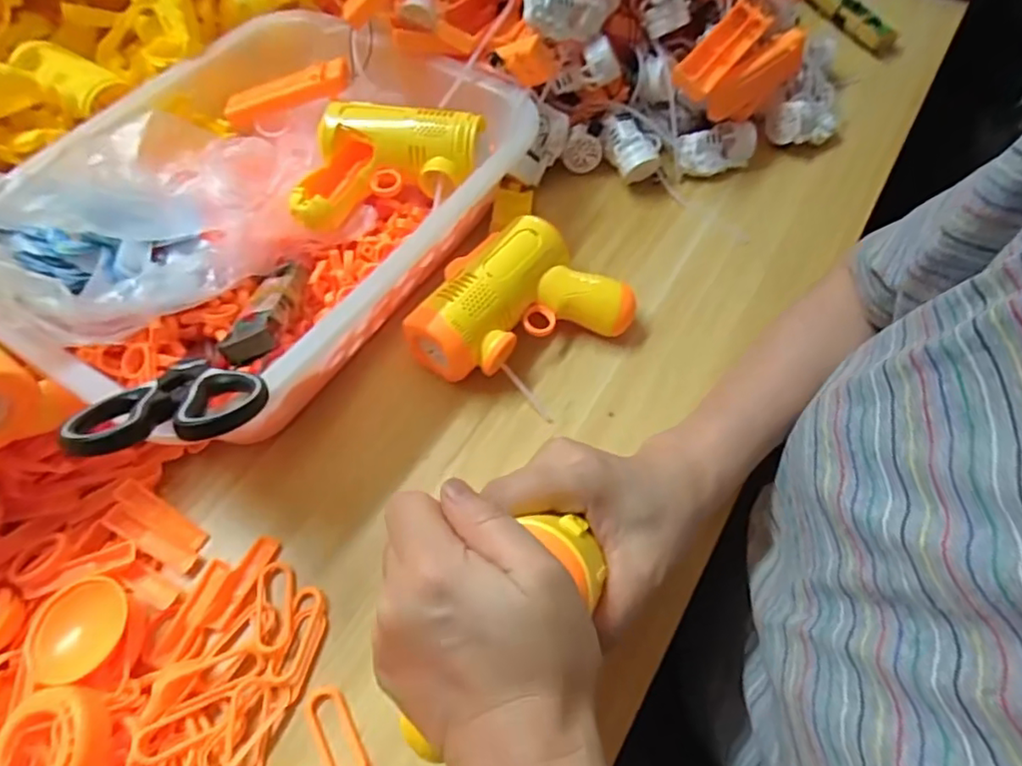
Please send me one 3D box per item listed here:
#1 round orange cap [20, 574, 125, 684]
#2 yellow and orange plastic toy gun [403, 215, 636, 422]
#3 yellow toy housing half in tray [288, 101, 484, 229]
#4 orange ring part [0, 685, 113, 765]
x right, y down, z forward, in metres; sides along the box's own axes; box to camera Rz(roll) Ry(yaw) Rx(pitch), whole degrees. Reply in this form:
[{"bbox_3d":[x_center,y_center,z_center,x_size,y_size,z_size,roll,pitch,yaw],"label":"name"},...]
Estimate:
[{"bbox_3d":[-0.237,0.133,0.335,0.053,0.017,0.053,0,59,1],"label":"round orange cap"},{"bbox_3d":[0.009,-0.048,0.446,0.117,0.057,0.131,30,64,18],"label":"yellow and orange plastic toy gun"},{"bbox_3d":[-0.092,-0.163,0.464,0.122,0.027,0.104,7,75,6],"label":"yellow toy housing half in tray"},{"bbox_3d":[-0.227,0.179,0.300,0.050,0.020,0.056,-10,59,-5],"label":"orange ring part"}]

